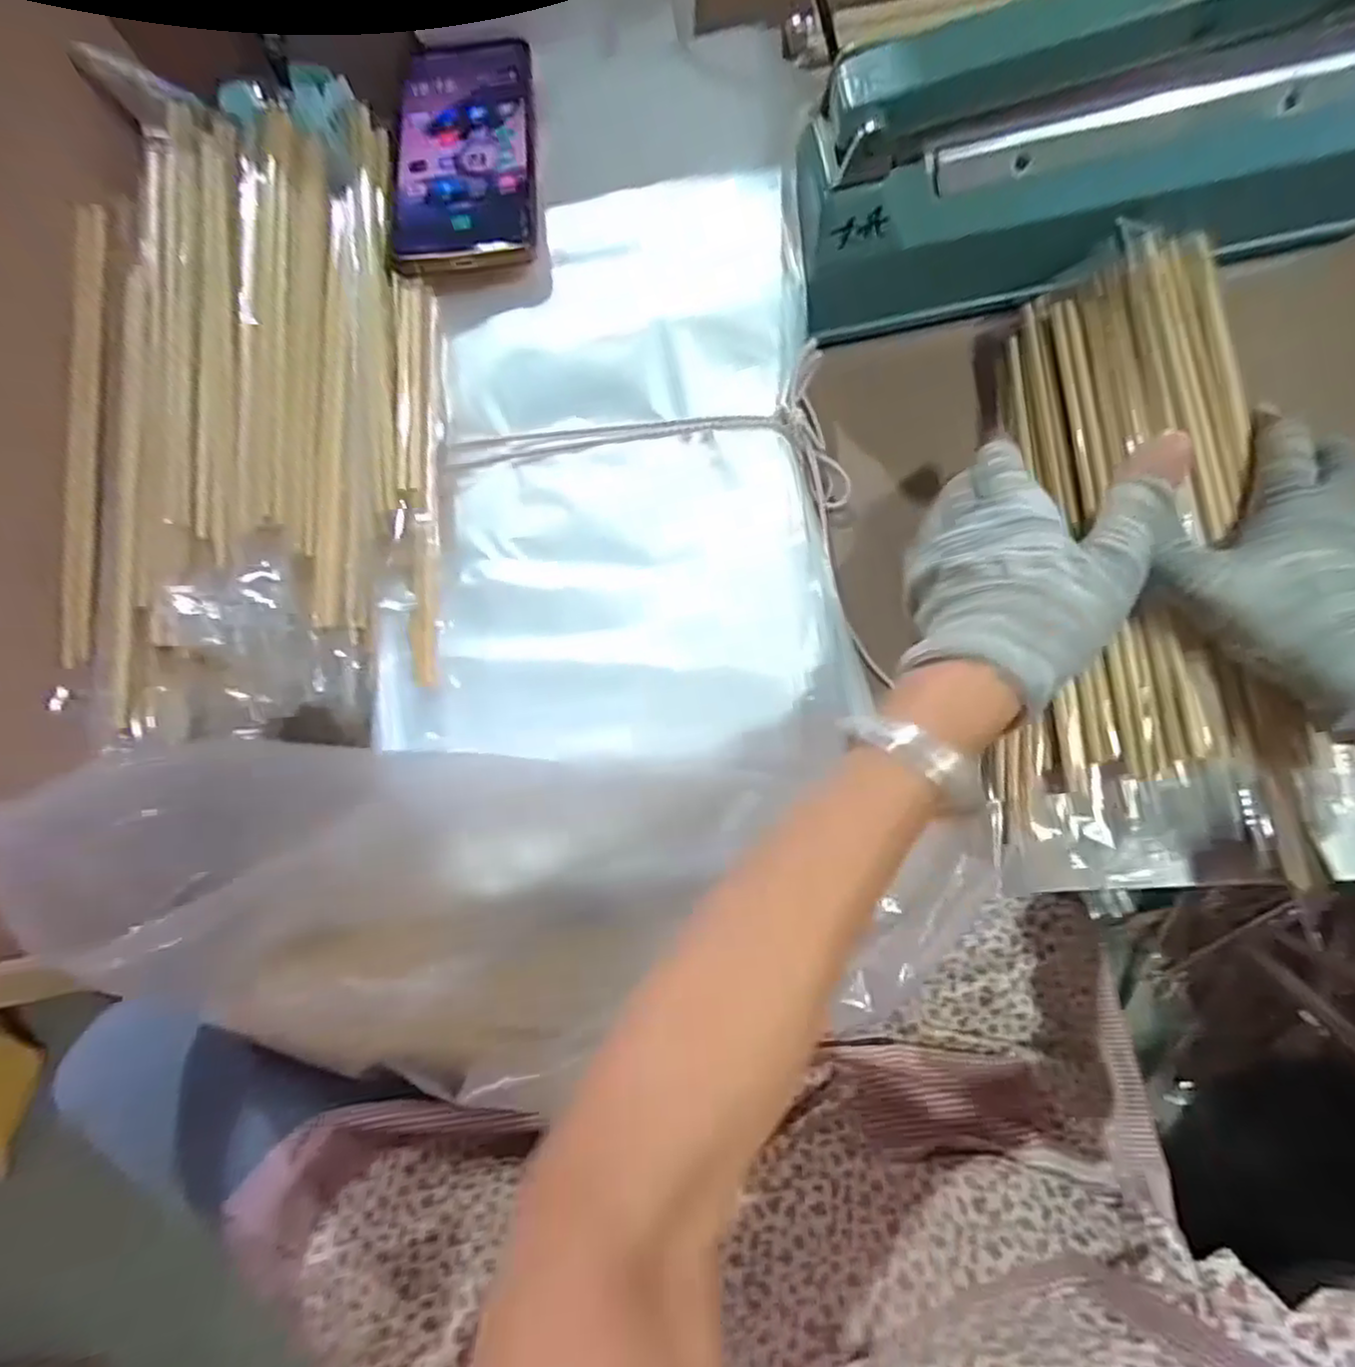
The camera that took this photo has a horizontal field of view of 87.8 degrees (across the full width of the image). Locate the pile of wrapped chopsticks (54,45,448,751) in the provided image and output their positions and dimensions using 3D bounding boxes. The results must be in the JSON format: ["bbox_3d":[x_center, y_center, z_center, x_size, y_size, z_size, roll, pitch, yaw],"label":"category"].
[{"bbox_3d":[-0.215,-0.161,0.380,0.182,0.051,0.393,-3,82,2],"label":"pile of wrapped chopsticks"}]

